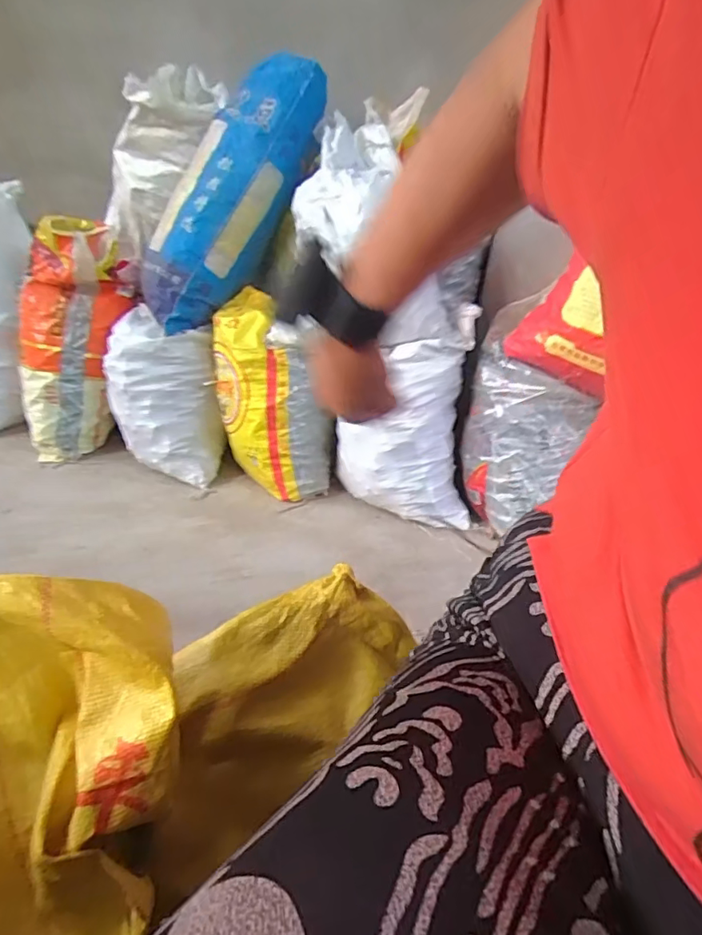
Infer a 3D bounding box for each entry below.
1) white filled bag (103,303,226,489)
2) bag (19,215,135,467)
[{"bbox_3d":[-0.438,-0.159,1.259,0.272,0.340,0.127,10,25,6],"label":"white filled bag"},{"bbox_3d":[-0.690,-0.306,1.360,0.258,0.556,0.311,-5,27,-25],"label":"bag"}]

